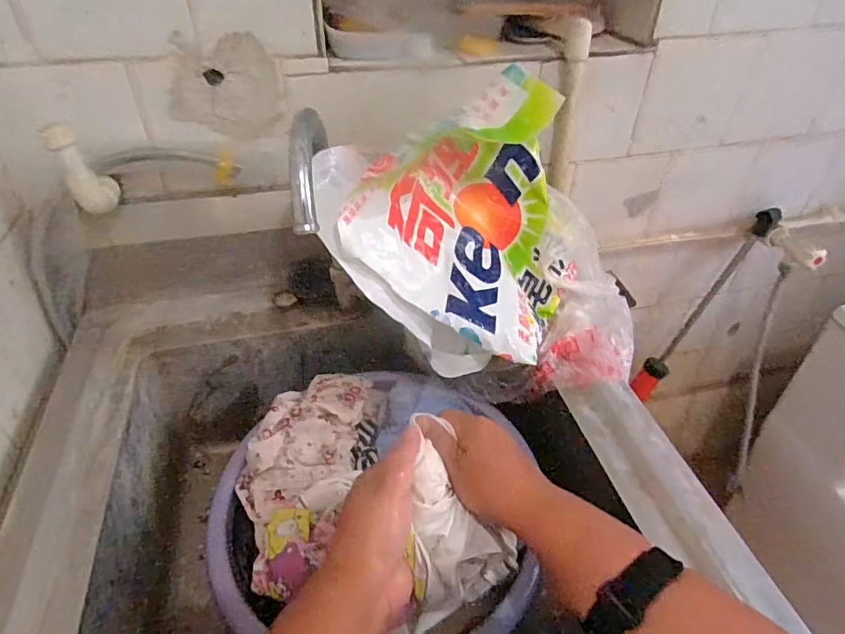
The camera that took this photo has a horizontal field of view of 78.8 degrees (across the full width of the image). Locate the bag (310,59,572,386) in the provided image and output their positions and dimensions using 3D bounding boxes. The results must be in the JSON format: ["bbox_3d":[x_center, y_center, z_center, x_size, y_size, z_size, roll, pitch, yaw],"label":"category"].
[{"bbox_3d":[0.044,-0.081,0.552,0.260,0.269,0.083,-30,12,-21],"label":"bag"}]

